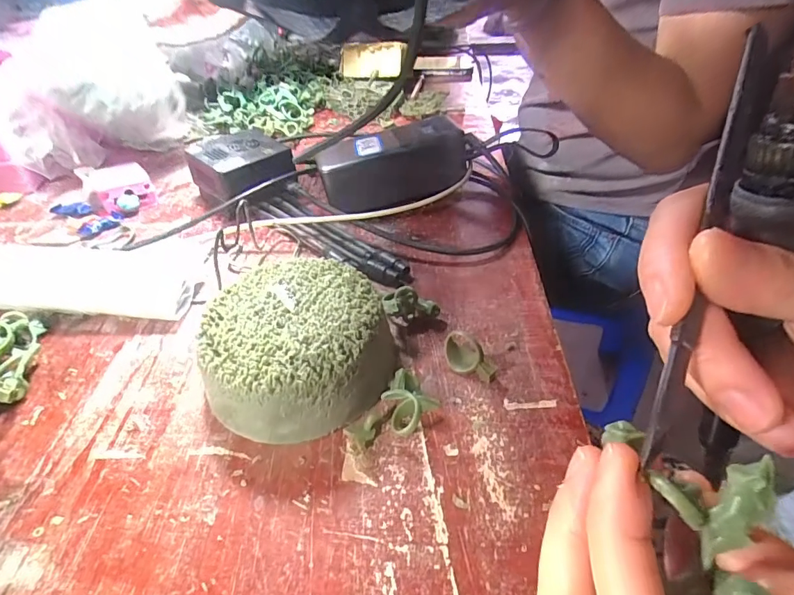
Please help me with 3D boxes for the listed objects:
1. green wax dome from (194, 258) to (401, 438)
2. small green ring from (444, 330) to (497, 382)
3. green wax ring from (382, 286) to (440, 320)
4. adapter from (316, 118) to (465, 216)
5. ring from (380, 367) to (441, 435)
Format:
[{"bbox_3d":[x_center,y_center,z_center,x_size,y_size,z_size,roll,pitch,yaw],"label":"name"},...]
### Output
[{"bbox_3d":[-0.054,0.026,0.252,0.099,0.047,0.096,-5,41,-3],"label":"green wax dome"},{"bbox_3d":[0.042,0.034,0.255,0.014,0.024,0.032,-31,49,-30],"label":"small green ring"},{"bbox_3d":[0.009,0.007,0.287,0.037,0.019,0.018,9,37,-21],"label":"green wax ring"},{"bbox_3d":[-0.004,-0.118,0.398,0.129,0.066,0.038,-12,42,-11],"label":"adapter"},{"bbox_3d":[0.004,0.058,0.234,0.026,0.019,0.028,28,49,30],"label":"ring"}]

